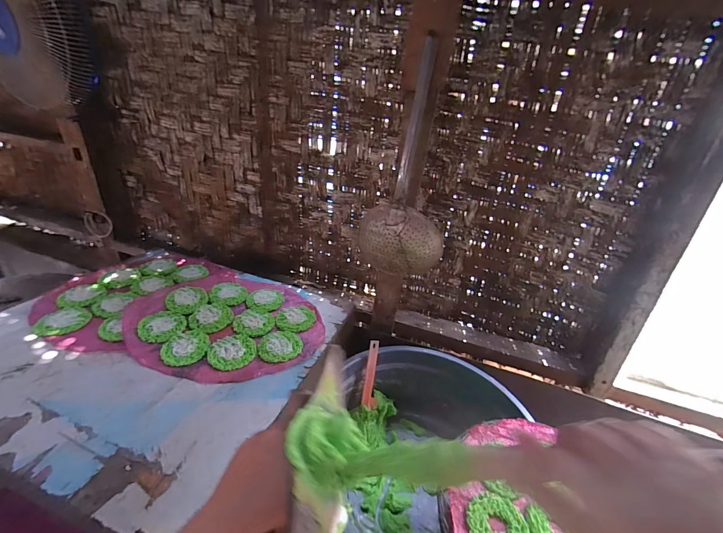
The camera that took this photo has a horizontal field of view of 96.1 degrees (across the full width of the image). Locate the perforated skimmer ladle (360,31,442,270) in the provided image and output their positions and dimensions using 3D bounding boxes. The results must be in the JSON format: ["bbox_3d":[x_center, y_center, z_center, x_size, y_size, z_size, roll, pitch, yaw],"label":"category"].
[{"bbox_3d":[0.093,-0.166,0.629,0.176,0.408,0.061,10,27,7],"label":"perforated skimmer ladle"}]

